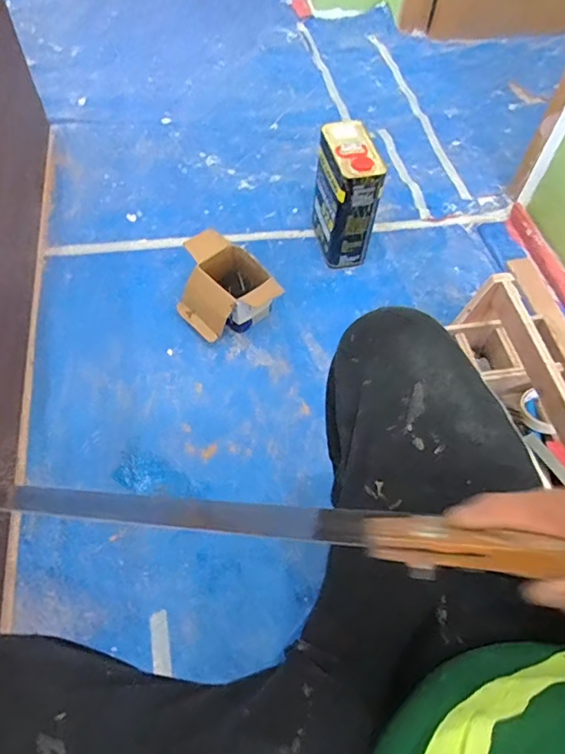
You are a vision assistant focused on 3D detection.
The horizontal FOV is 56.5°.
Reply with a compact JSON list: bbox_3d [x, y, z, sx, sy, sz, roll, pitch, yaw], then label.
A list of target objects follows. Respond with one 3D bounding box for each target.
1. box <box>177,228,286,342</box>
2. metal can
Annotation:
[{"bbox_3d":[-0.121,-0.171,1.052,0.168,0.128,0.190,-37,68,-22],"label":"box"},{"bbox_3d":[0.127,-0.365,1.089,0.092,0.243,0.162,-10,61,-10],"label":"metal can"}]

